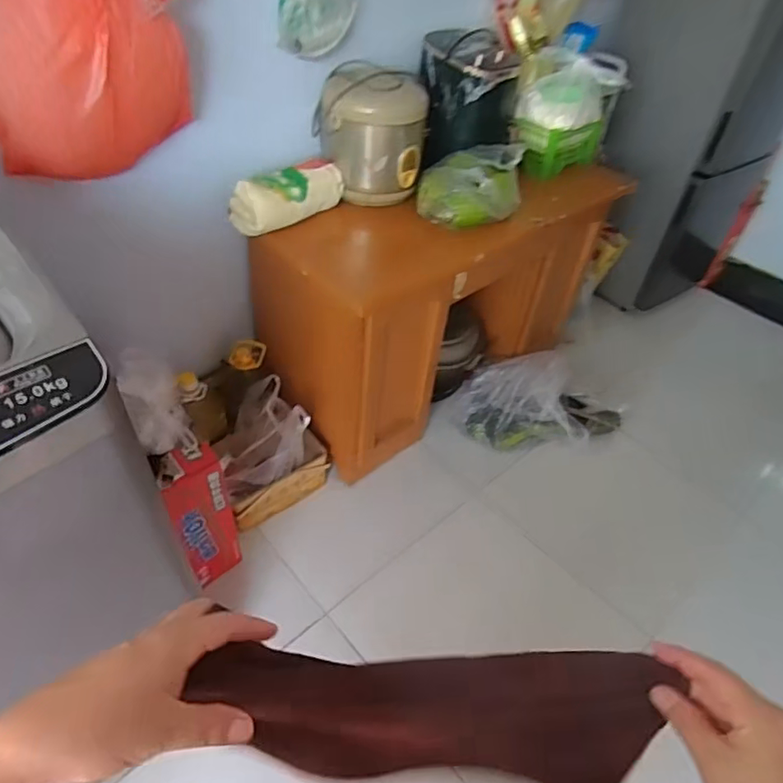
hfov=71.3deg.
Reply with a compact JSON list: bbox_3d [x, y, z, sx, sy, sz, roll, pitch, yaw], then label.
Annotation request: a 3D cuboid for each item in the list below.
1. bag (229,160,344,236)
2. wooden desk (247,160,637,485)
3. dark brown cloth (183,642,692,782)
[{"bbox_3d":[-0.247,-0.479,1.328,0.131,0.101,0.286,37,52,27],"label":"bag"},{"bbox_3d":[0.163,-0.313,1.750,1.089,0.687,0.452,-29,55,-31],"label":"wooden desk"},{"bbox_3d":[0.032,0.240,0.410,0.307,0.171,0.057,5,44,-1],"label":"dark brown cloth"}]

